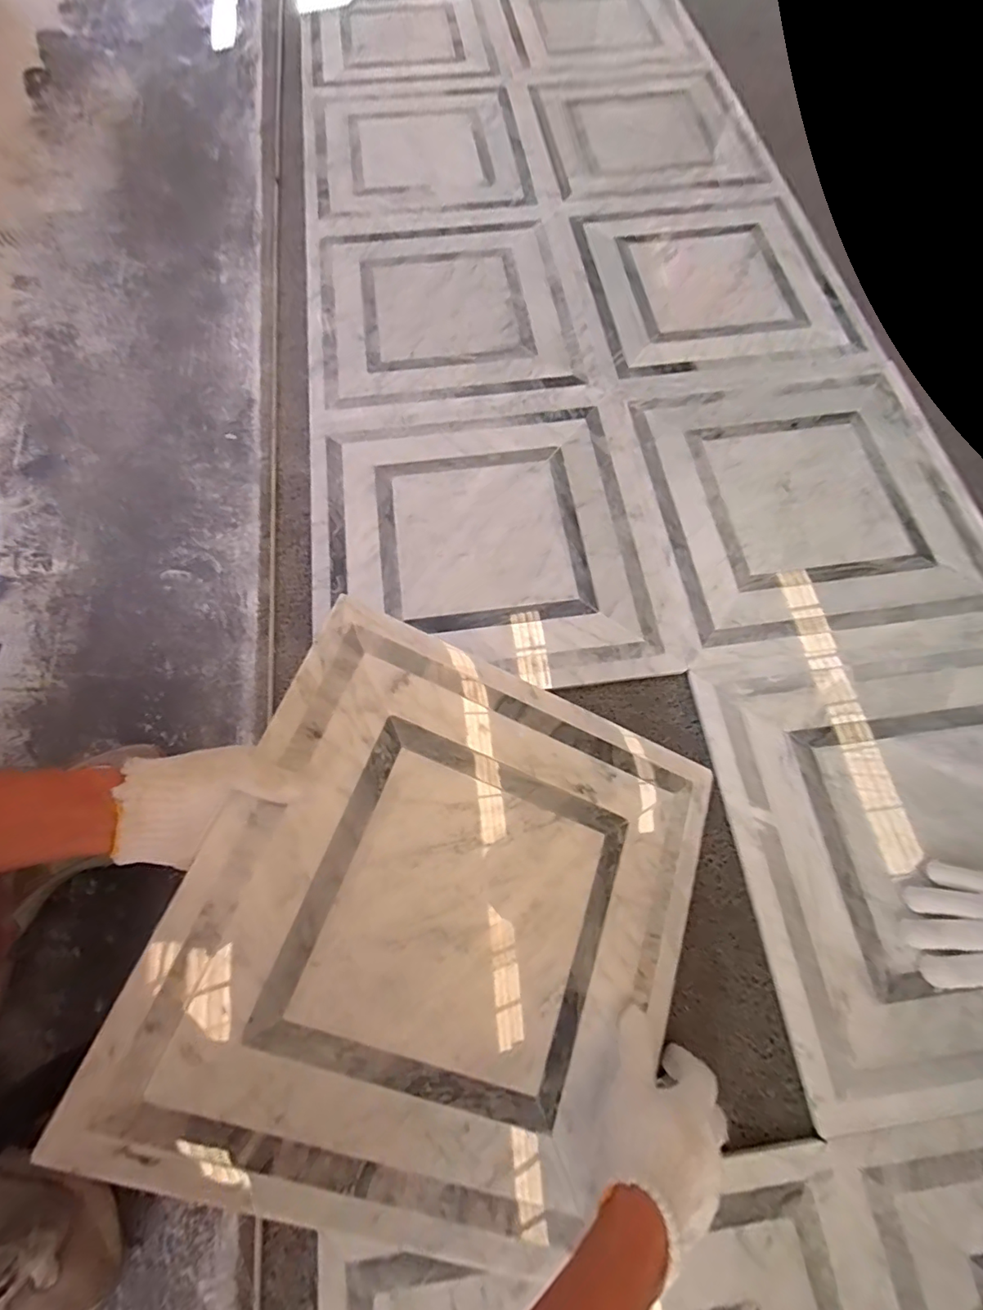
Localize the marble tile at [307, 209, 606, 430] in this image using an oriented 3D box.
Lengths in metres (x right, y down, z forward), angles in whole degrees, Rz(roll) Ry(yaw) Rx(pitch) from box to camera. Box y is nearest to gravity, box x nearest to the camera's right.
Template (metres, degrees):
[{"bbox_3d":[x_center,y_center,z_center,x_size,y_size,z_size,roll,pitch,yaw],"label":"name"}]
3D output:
[{"bbox_3d":[-0.069,-0.519,0.763,0.371,0.015,0.407,-8,69,-3],"label":"marble tile"}]

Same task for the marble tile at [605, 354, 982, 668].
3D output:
[{"bbox_3d":[0.386,-0.199,0.643,0.404,0.018,0.398,-8,69,-3],"label":"marble tile"}]

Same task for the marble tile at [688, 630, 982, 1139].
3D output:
[{"bbox_3d":[0.432,0.176,0.487,0.385,0.015,0.395,-7,69,-3],"label":"marble tile"}]

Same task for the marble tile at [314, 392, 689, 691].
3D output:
[{"bbox_3d":[-0.013,-0.145,0.617,0.384,0.015,0.388,-7,69,-3],"label":"marble tile"}]

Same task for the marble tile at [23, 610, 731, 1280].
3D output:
[{"bbox_3d":[-0.018,0.203,0.410,0.396,0.011,0.389,26,67,-11],"label":"marble tile"}]

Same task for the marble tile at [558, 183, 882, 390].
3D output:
[{"bbox_3d":[0.326,-0.573,0.786,0.391,0.011,0.410,-6,69,-3],"label":"marble tile"}]

